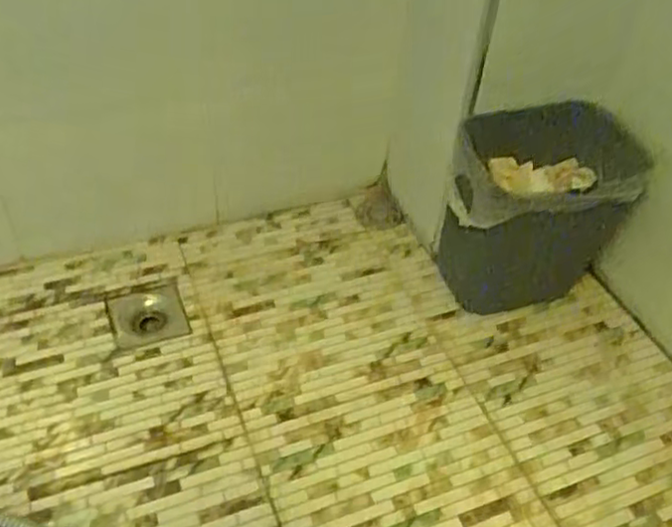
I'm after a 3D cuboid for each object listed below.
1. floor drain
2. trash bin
[{"bbox_3d":[-0.272,0.078,0.997,0.102,0.018,0.108,-14,47,-17],"label":"floor drain"},{"bbox_3d":[0.292,-0.073,0.985,0.248,0.267,0.137,-11,47,-14],"label":"trash bin"}]

